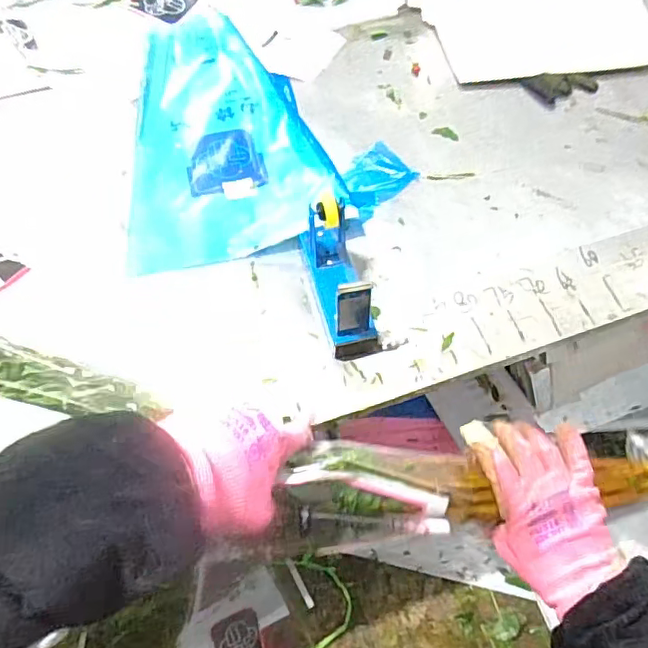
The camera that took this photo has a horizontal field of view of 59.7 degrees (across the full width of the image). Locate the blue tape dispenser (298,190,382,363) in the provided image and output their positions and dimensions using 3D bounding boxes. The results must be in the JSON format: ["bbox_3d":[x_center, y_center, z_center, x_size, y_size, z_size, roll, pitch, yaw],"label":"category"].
[{"bbox_3d":[0.018,-0.070,0.748,0.069,0.110,0.201,-14,60,-6],"label":"blue tape dispenser"}]

